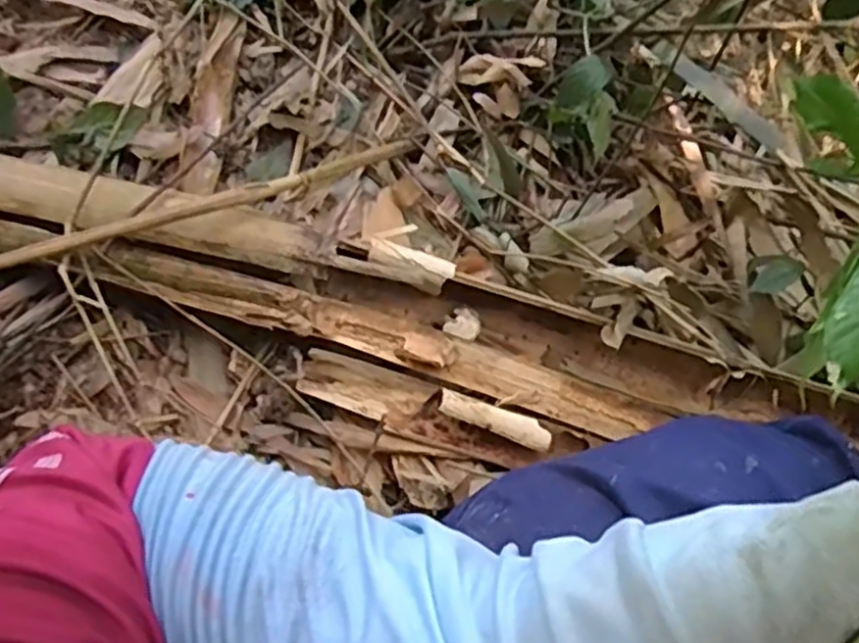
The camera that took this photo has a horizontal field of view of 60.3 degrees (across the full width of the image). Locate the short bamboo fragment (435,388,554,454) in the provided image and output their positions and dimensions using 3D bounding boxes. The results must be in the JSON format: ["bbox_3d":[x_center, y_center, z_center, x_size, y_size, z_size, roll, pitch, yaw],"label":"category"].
[{"bbox_3d":[0.059,0.090,0.672,0.108,0.019,0.026,22,67,-10],"label":"short bamboo fragment"}]

